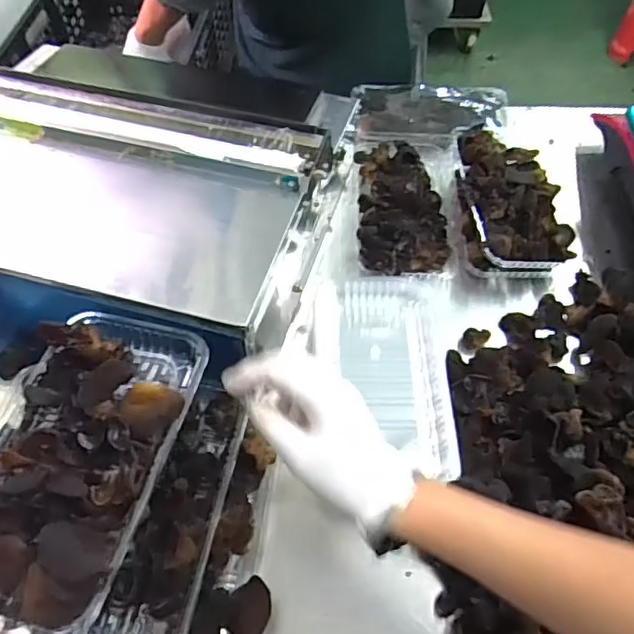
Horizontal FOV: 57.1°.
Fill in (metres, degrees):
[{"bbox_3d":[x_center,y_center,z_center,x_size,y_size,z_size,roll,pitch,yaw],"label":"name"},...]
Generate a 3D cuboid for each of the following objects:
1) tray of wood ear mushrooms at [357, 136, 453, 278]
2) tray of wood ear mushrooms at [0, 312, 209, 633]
[{"bbox_3d":[0.116,-0.150,0.764,0.130,0.036,0.250,1,56,0],"label":"tray of wood ear mushrooms"},{"bbox_3d":[-0.178,0.097,0.435,0.134,0.047,0.231,11,56,7],"label":"tray of wood ear mushrooms"}]

